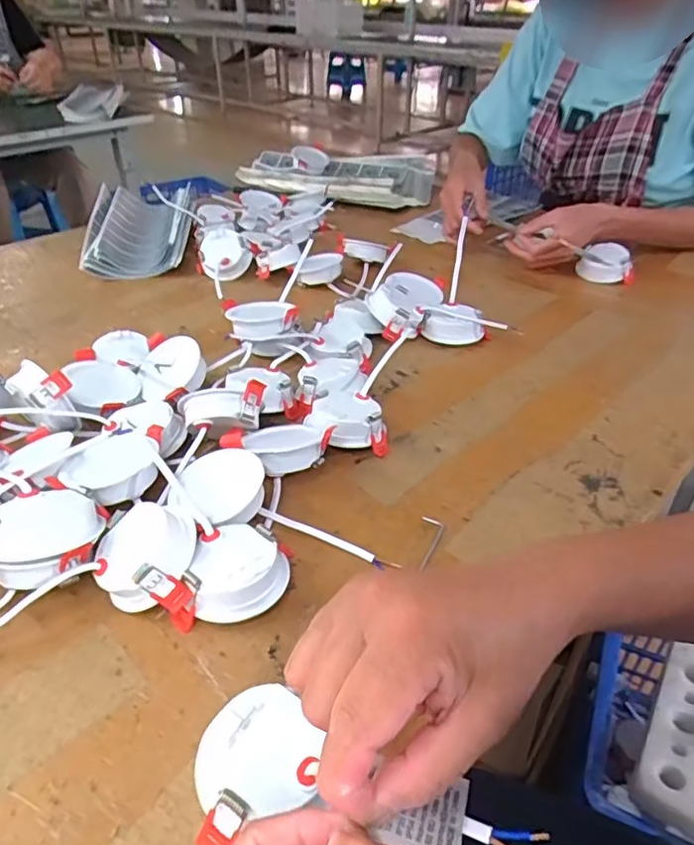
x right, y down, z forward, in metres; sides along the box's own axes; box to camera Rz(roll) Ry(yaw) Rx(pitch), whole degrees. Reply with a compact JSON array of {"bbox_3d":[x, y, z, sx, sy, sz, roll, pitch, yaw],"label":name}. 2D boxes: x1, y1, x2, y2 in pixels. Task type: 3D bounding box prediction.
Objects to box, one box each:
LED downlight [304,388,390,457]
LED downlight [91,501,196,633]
[{"bbox_3d":[0.000,-0.001,0.544,0.072,0.034,0.064,-1,37,-3],"label":"LED downlight"},{"bbox_3d":[-0.132,0.091,0.396,0.062,0.038,0.080,-6,57,-1],"label":"LED downlight"}]

